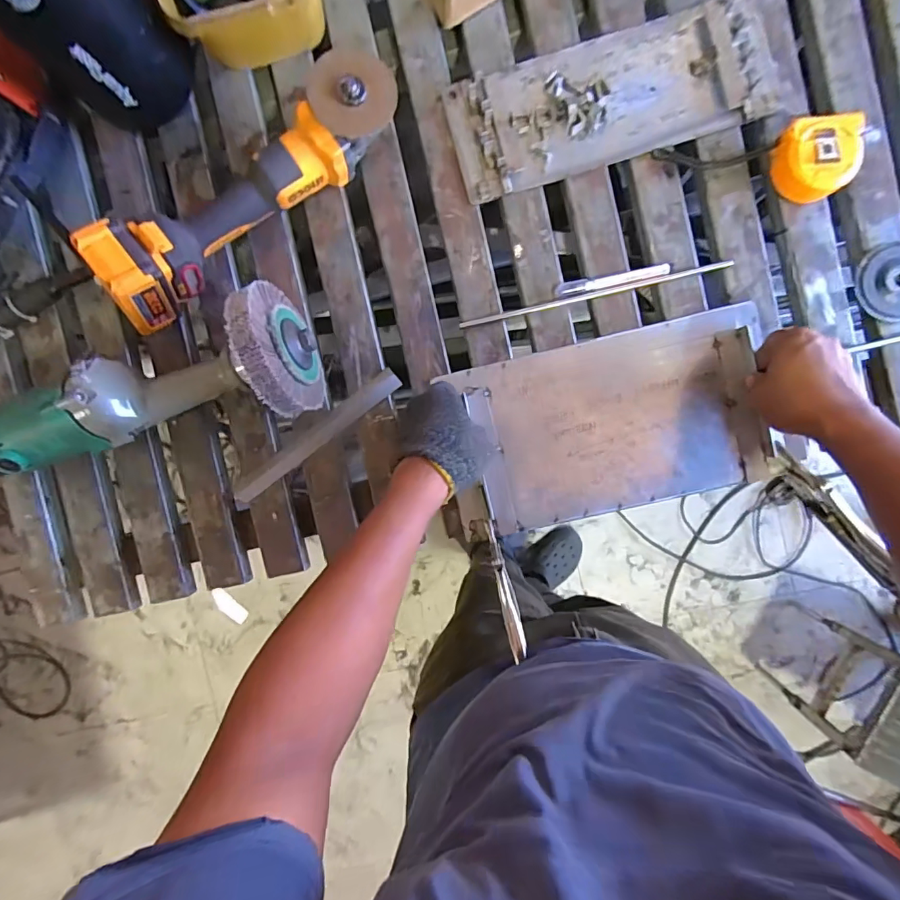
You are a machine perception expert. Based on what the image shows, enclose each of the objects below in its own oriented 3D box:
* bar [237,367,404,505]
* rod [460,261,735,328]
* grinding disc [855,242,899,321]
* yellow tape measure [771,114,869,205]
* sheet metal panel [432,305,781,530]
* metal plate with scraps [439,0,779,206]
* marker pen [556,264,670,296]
[{"bbox_3d":[-0.161,-0.015,0.577,0.239,0.011,0.027,-37,90,4],"label":"bar"},{"bbox_3d":[0.165,-0.180,0.553,0.309,0.008,0.007,-12,92,4],"label":"rod"},{"bbox_3d":[0.505,-0.190,0.535,0.084,0.010,0.083,0,93,3],"label":"grinding disc"},{"bbox_3d":[0.399,-0.315,0.518,0.080,0.041,0.082,-4,93,3],"label":"yellow tape measure"},{"bbox_3d":[0.195,-0.032,0.555,0.326,0.019,0.199,-13,92,4],"label":"sheet metal panel"},{"bbox_3d":[0.173,-0.396,0.538,0.344,0.018,0.135,-16,92,4],"label":"metal plate with scraps"},{"bbox_3d":[0.186,-0.195,0.547,0.126,0.009,0.016,-10,92,4],"label":"marker pen"}]

